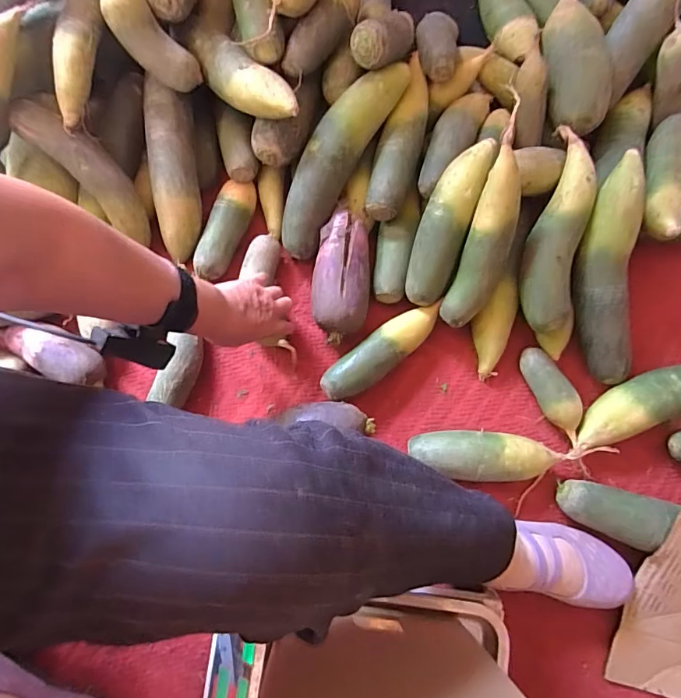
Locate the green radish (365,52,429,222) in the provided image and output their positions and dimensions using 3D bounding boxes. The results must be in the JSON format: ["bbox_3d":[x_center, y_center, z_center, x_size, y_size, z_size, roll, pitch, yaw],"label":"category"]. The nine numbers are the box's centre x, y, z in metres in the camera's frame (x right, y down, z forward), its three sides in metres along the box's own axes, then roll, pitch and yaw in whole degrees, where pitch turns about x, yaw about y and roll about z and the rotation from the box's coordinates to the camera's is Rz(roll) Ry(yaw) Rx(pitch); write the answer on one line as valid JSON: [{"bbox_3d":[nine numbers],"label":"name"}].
[{"bbox_3d":[0.081,-0.273,0.606,0.053,0.049,0.201,18,79,2],"label":"green radish"}]

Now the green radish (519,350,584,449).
[{"bbox_3d":[0.278,0.060,0.609,0.040,0.049,0.129,-26,81,-6],"label":"green radish"}]

